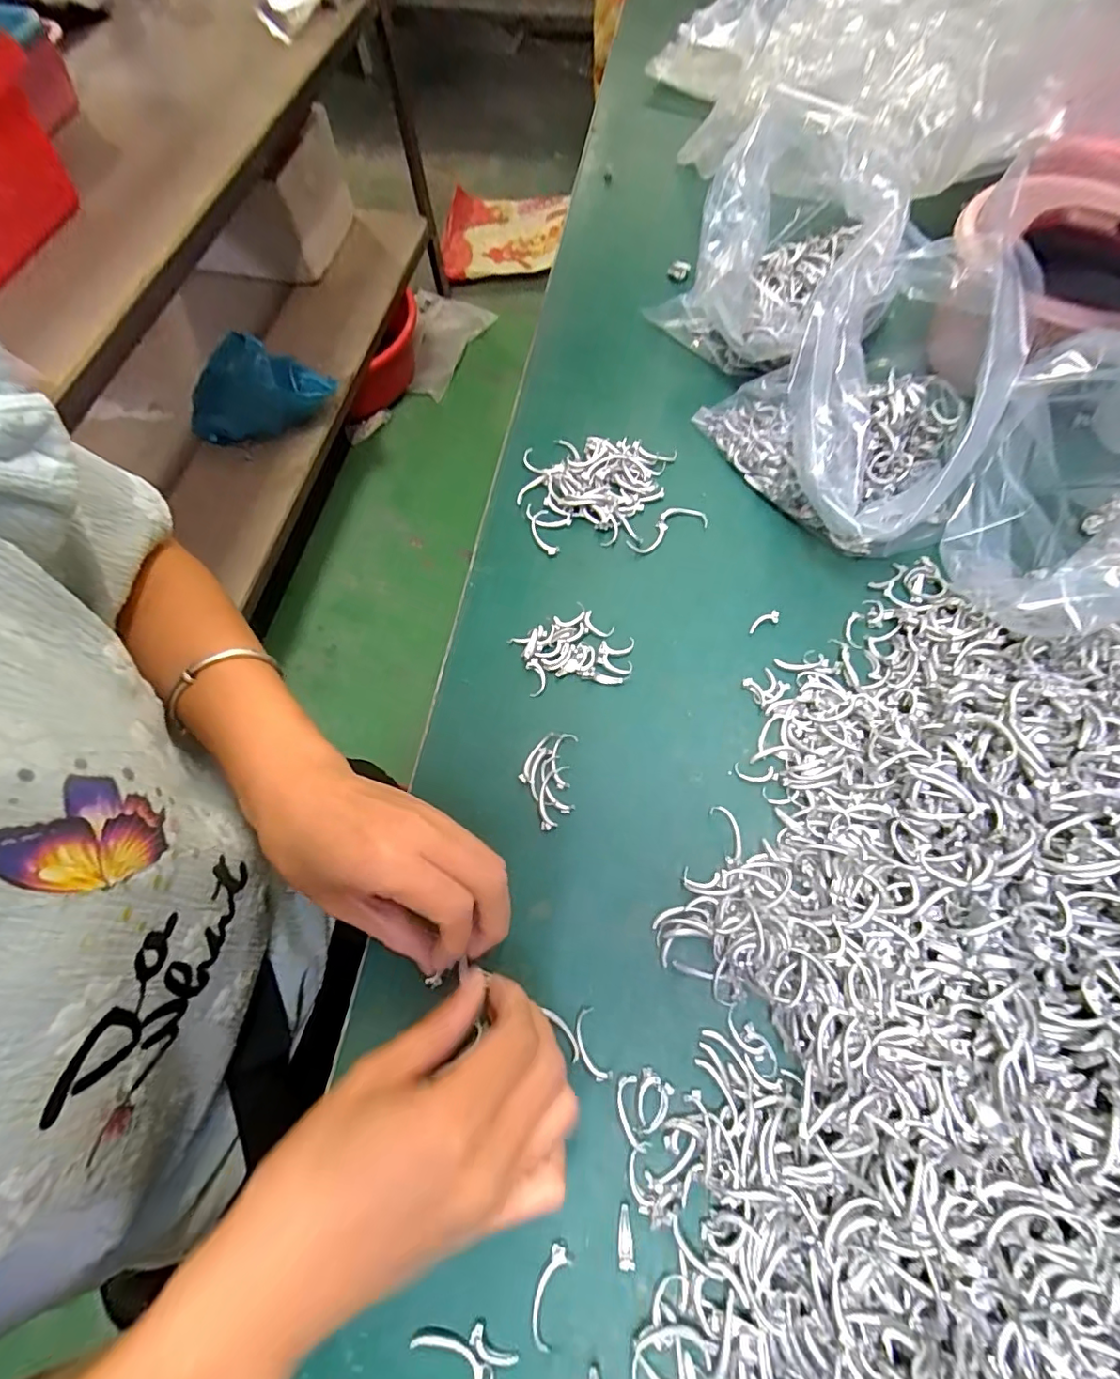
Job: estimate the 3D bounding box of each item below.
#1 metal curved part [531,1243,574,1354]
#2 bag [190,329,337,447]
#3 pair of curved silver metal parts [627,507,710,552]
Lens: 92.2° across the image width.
[{"bbox_3d":[-0.004,0.241,0.214,0.011,0.004,0.031,19,69,8],"label":"metal curved part"},{"bbox_3d":[-0.576,-0.570,1.006,0.288,0.182,0.071,-11,68,-4],"label":"bag"},{"bbox_3d":[0.070,-0.109,0.362,0.058,0.004,0.023,-25,69,-9],"label":"pair of curved silver metal parts"}]

